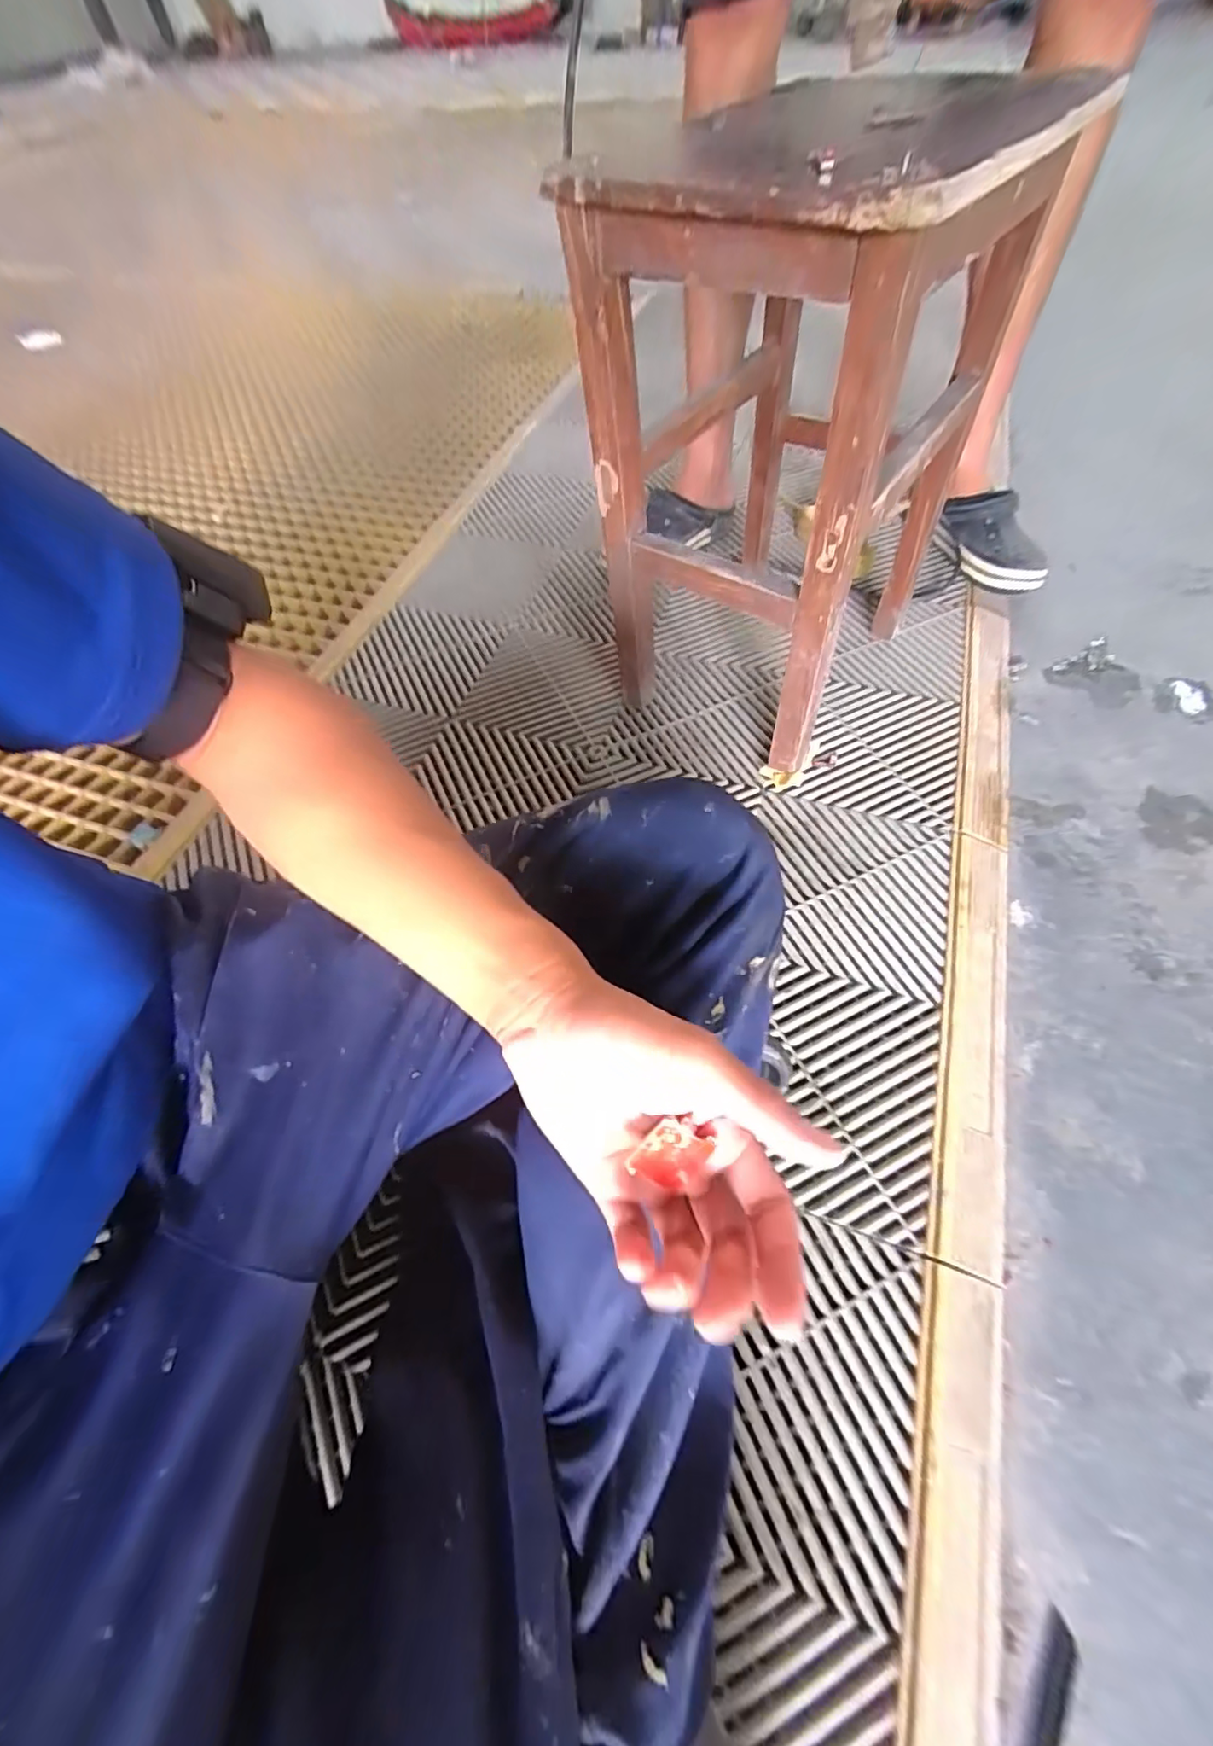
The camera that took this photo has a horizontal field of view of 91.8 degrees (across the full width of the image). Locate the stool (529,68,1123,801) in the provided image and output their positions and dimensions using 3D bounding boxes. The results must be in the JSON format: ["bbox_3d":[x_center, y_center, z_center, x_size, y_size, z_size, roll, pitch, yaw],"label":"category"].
[{"bbox_3d":[0.174,-0.369,0.575,0.250,0.456,0.363,30,65,19],"label":"stool"}]

